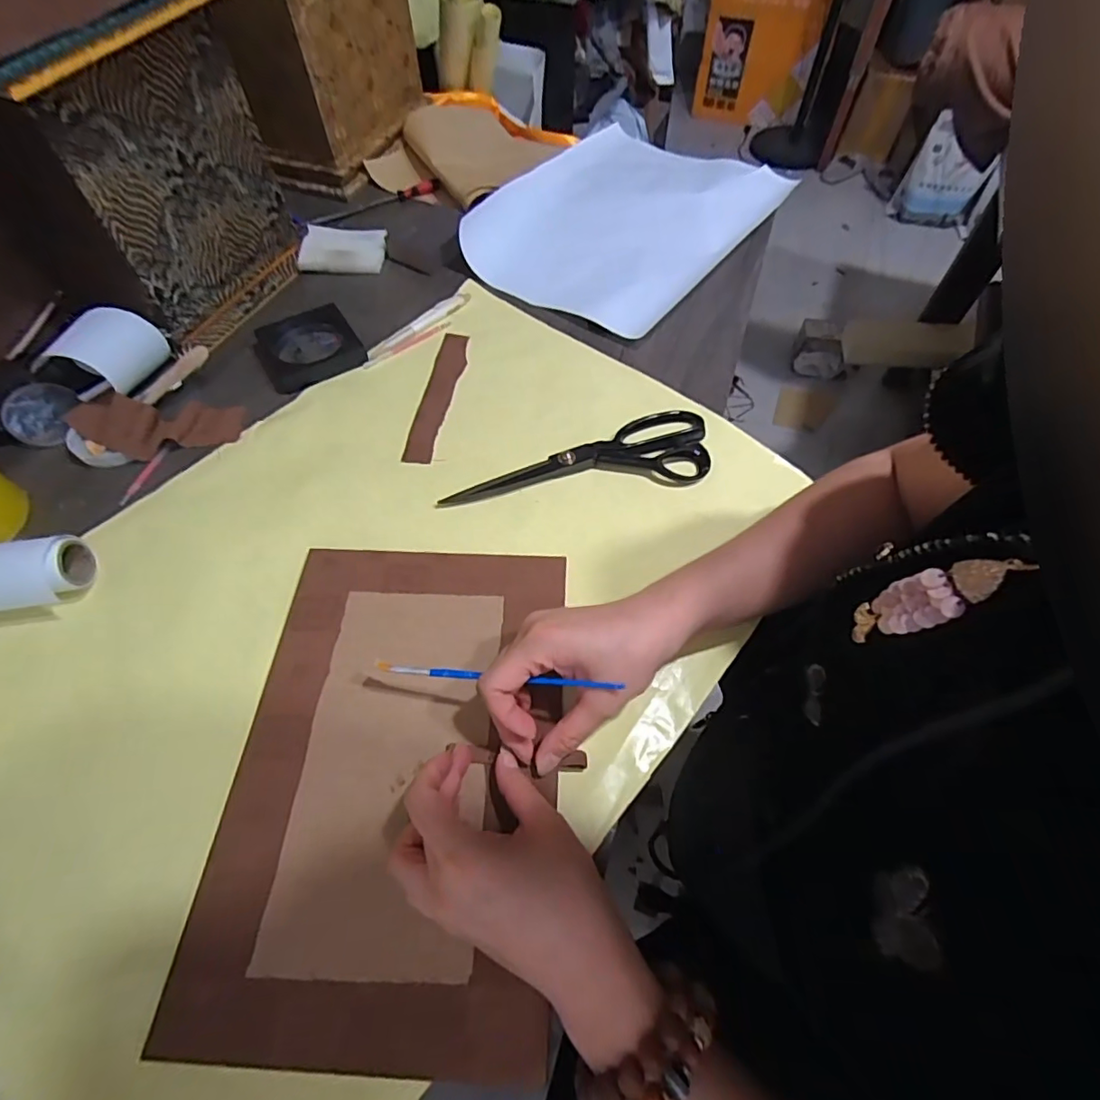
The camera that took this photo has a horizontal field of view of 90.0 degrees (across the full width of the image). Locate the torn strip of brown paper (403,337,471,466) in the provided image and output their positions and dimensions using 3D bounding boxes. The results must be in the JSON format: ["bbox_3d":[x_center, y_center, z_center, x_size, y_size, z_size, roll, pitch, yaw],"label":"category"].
[{"bbox_3d":[-0.112,-0.157,0.554,0.031,0.007,0.180,7,59,6],"label":"torn strip of brown paper"}]

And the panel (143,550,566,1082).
[{"bbox_3d":[-0.099,0.133,0.360,0.200,0.008,0.305,2,57,1],"label":"panel"}]

